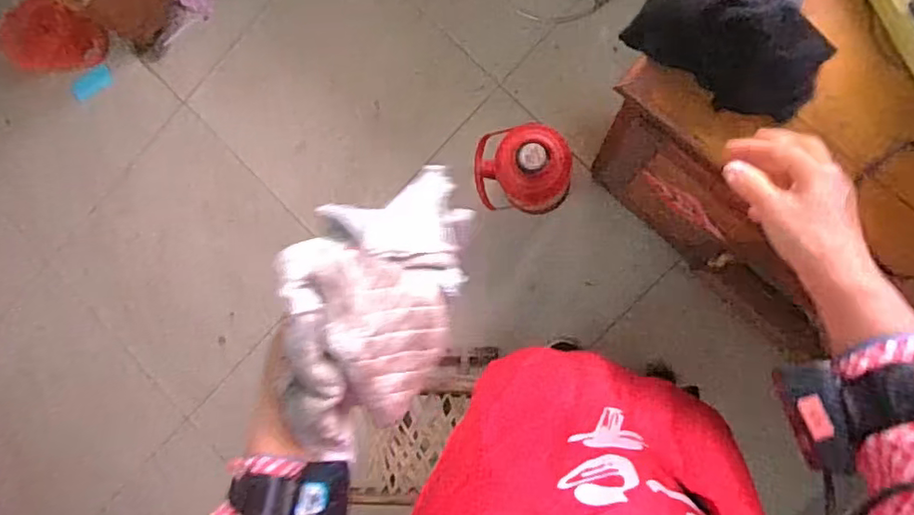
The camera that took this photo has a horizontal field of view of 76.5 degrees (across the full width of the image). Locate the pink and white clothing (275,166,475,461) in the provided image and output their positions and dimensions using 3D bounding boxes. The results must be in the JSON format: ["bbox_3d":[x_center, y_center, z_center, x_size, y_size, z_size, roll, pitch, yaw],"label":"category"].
[{"bbox_3d":[-0.072,0.044,0.492,0.126,0.150,0.232,6,91,9],"label":"pink and white clothing"}]

